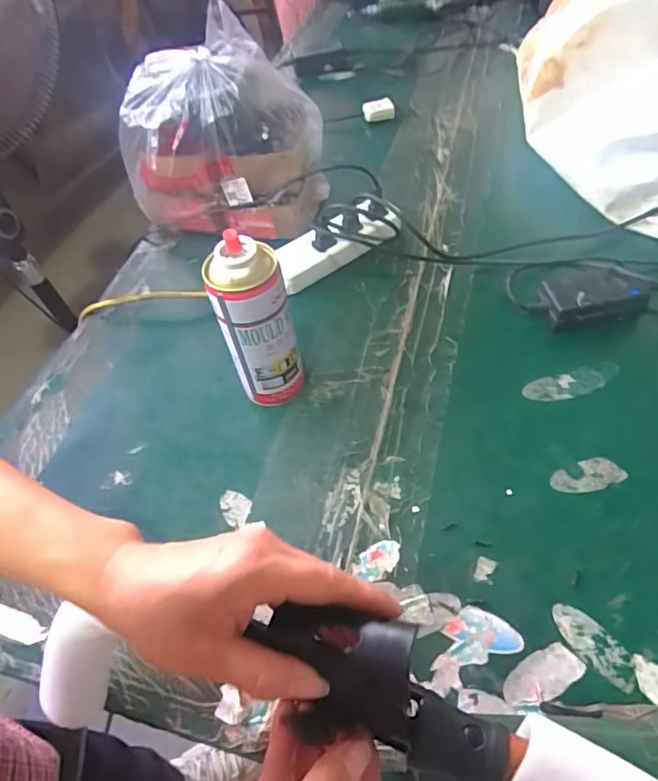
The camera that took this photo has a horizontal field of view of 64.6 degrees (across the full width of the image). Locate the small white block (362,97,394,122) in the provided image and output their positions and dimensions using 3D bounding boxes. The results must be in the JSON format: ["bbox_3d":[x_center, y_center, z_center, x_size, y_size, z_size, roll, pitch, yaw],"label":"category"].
[{"bbox_3d":[0.082,-0.459,0.854,0.051,0.035,0.017,-6,52,2],"label":"small white block"}]

